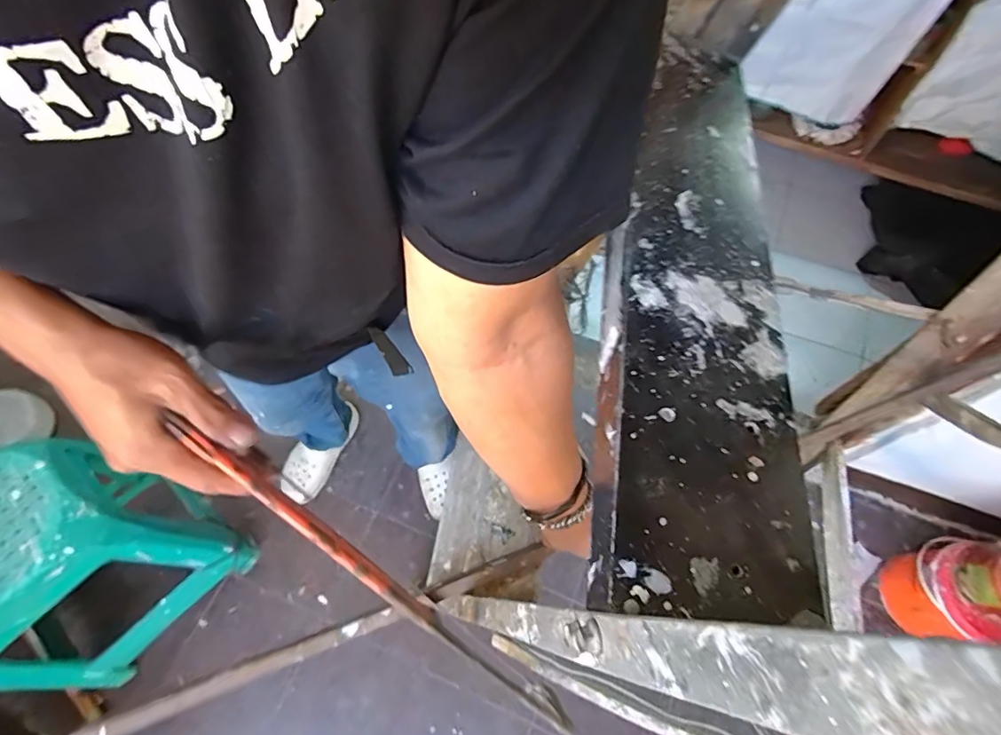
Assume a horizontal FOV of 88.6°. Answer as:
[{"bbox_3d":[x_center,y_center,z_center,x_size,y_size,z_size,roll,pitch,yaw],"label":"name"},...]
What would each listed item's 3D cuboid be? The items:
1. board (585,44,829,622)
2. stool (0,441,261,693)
[{"bbox_3d":[0.096,-0.043,0.250,0.080,0.026,0.302,10,63,4],"label":"board"},{"bbox_3d":[-0.781,0.361,0.982,0.350,0.462,0.295,-42,71,-18],"label":"stool"}]

